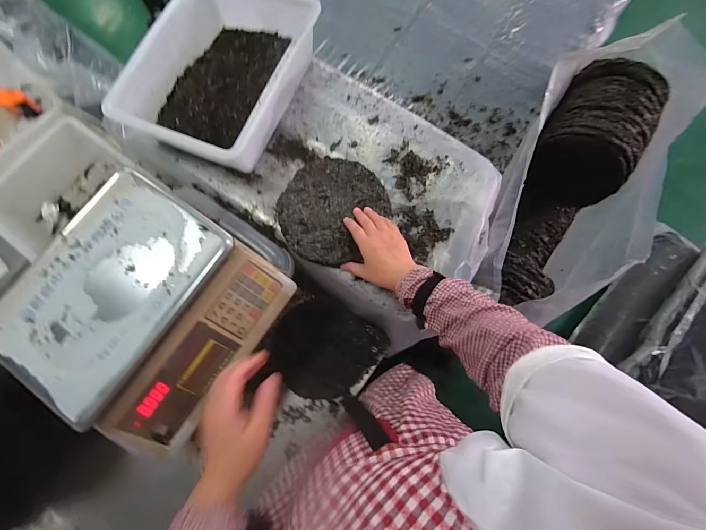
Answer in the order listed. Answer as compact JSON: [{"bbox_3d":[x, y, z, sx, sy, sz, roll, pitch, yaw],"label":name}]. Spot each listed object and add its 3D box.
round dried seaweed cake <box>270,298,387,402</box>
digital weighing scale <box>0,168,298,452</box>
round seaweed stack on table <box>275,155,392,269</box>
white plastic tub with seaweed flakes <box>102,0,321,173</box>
[{"bbox_3d":[-0.064,0.169,0.738,0.211,0.023,0.198,0,76,1],"label":"round dried seaweed cake"},{"bbox_3d":[-0.309,0.060,0.539,0.320,0.099,0.338,32,79,8],"label":"digital weighing scale"},{"bbox_3d":[-0.040,-0.102,0.635,0.172,0.026,0.196,30,79,8],"label":"round seaweed stack on table"},{"bbox_3d":[-0.250,-0.369,0.665,0.270,0.104,0.361,24,78,7],"label":"white plastic tub with seaweed flakes"}]

